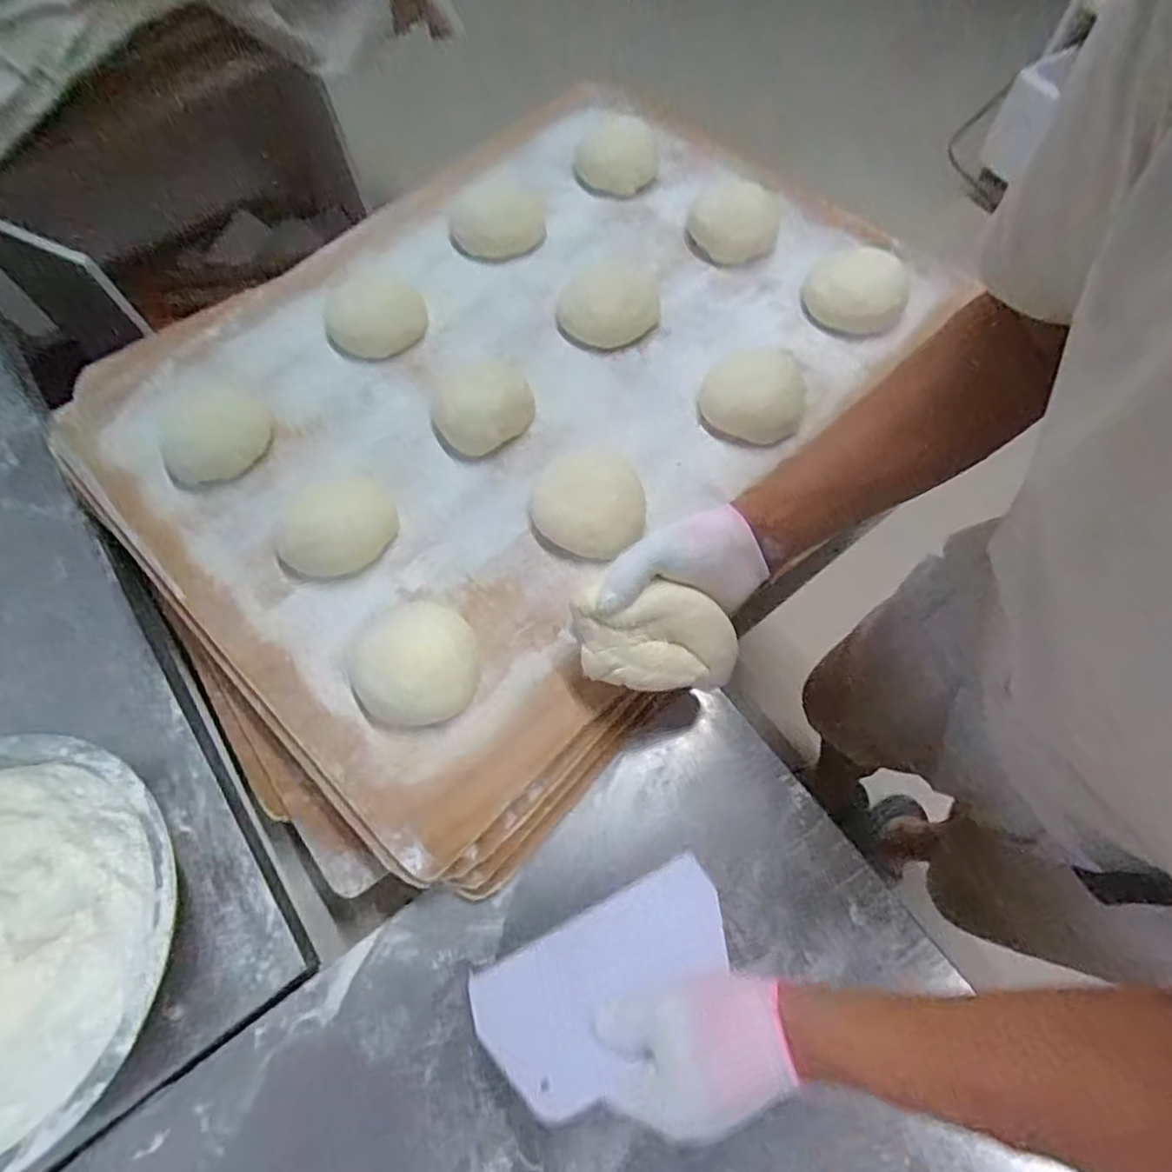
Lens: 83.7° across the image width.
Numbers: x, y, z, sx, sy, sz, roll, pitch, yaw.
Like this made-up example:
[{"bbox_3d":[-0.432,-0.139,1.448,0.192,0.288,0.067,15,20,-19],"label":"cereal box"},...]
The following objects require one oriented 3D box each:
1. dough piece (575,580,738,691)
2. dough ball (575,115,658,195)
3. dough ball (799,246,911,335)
[{"bbox_3d":[0.052,0.038,0.485,0.113,0.045,0.064,-3,66,1],"label":"dough piece"},{"bbox_3d":[0.037,-0.496,0.750,0.090,0.040,0.092,3,66,4],"label":"dough ball"},{"bbox_3d":[0.284,-0.313,0.685,0.105,0.037,0.100,6,66,5],"label":"dough ball"}]

